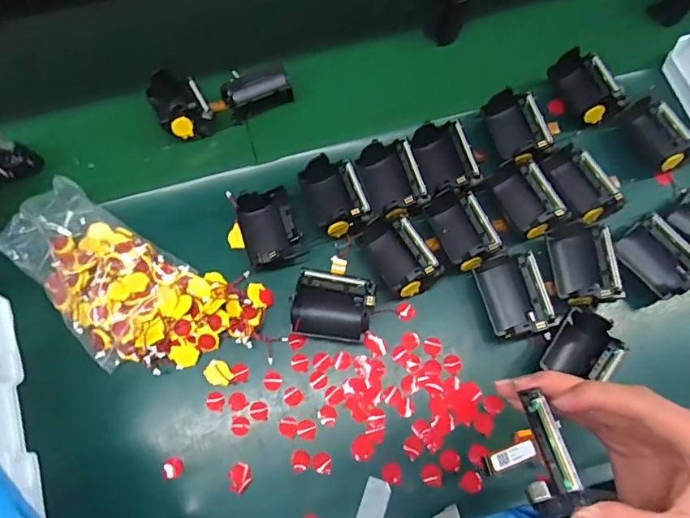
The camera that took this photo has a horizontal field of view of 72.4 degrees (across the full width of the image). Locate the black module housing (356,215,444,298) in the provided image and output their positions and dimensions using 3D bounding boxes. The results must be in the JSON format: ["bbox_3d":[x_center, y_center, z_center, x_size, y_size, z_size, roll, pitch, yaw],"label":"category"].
[{"bbox_3d":[0.048,-0.007,0.426,0.054,0.044,0.079,-29,74,-8],"label":"black module housing"}]

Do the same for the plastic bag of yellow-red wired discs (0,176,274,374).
[{"bbox_3d":[-0.197,0.026,0.420,0.239,0.029,0.122,26,74,10],"label":"plastic bag of yellow-red wired discs"}]

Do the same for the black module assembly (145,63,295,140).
[{"bbox_3d":[-0.134,-0.182,0.496,0.140,0.047,0.081,-24,72,-6],"label":"black module assembly"}]

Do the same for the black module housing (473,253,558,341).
[{"bbox_3d":[0.149,0.033,0.421,0.055,0.045,0.074,-14,72,-3],"label":"black module housing"}]

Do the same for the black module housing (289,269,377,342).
[{"bbox_3d":[-0.012,0.040,0.413,0.070,0.031,0.055,9,71,5],"label":"black module housing"}]

